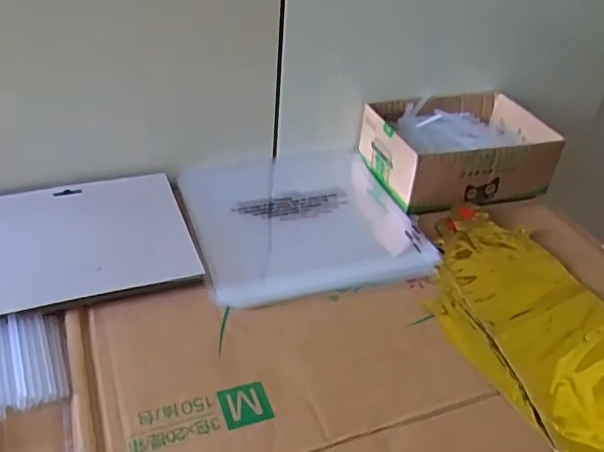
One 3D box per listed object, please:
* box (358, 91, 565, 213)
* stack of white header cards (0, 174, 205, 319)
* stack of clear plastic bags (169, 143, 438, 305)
[{"bbox_3d":[0.180,-0.090,0.666,0.195,0.066,0.137,-10,40,-19],"label":"box"},{"bbox_3d":[-0.198,0.010,0.511,0.191,0.012,0.158,-11,41,-21],"label":"stack of white header cards"},{"bbox_3d":[-0.008,-0.018,0.604,0.213,0.020,0.253,-8,37,-18],"label":"stack of clear plastic bags"}]

